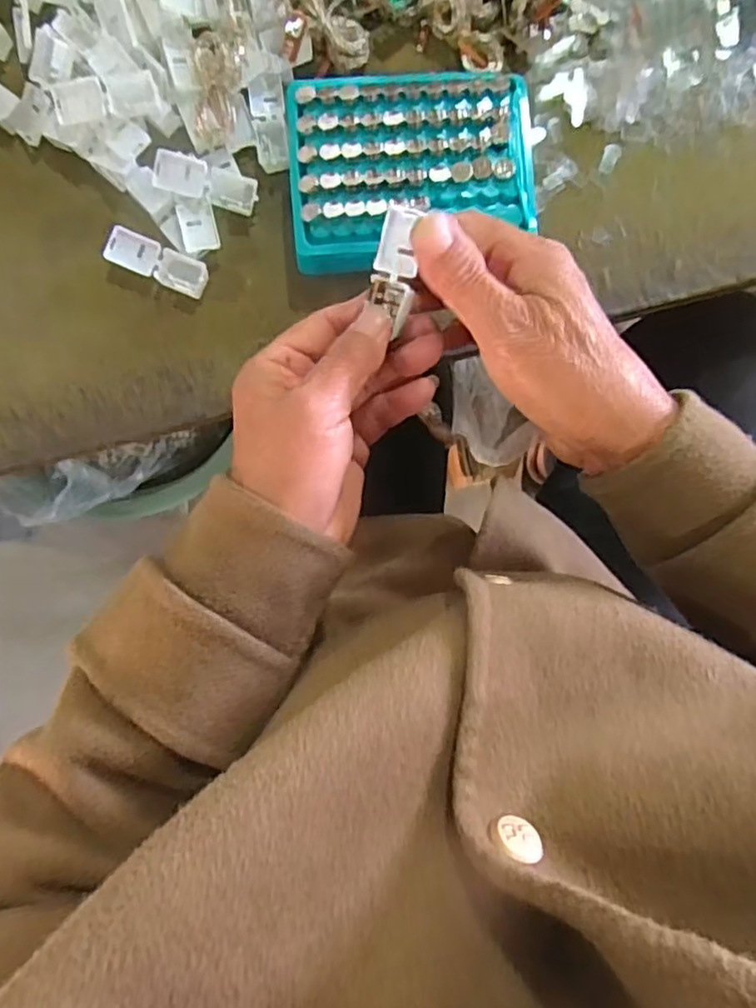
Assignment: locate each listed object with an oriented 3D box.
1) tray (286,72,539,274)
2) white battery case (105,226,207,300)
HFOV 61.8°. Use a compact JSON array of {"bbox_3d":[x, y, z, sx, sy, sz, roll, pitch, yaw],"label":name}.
[{"bbox_3d":[0.018,-0.180,0.348,0.127,0.027,0.096,-4,92,-2],"label":"tray"},{"bbox_3d":[-0.123,-0.135,0.354,0.055,0.011,0.020,22,91,-2],"label":"white battery case"}]

